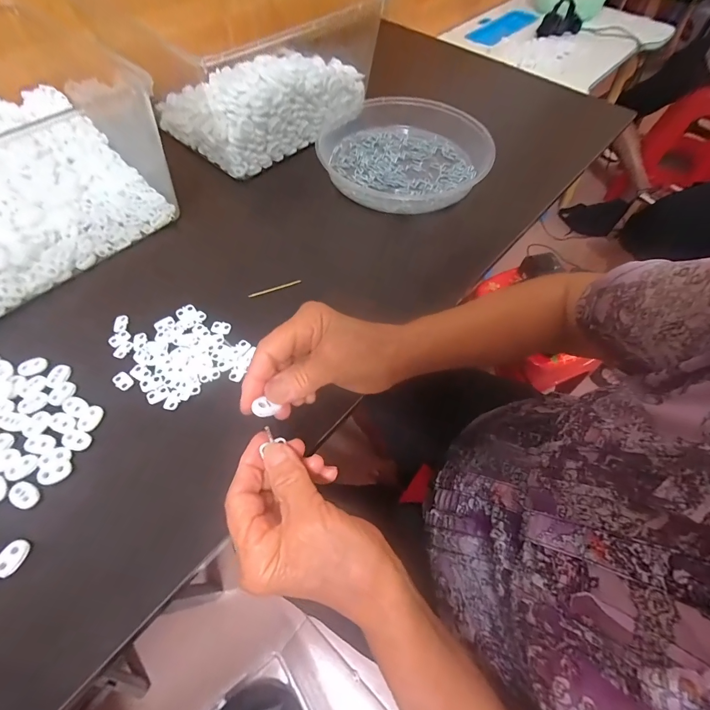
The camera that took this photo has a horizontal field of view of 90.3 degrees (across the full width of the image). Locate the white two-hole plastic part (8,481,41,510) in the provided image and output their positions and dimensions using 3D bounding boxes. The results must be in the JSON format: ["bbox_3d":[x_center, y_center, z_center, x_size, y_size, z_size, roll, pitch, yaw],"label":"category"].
[{"bbox_3d":[-0.252,0.107,0.270,0.023,0.004,0.015,33,64,16],"label":"white two-hole plastic part"}]

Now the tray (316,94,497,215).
[{"bbox_3d":[0.067,-0.282,0.490,0.226,0.041,0.211,1,60,-2],"label":"tray"}]

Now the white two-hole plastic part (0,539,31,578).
[{"bbox_3d":[-0.241,0.142,0.248,0.016,0.006,0.022,12,60,5],"label":"white two-hole plastic part"}]

